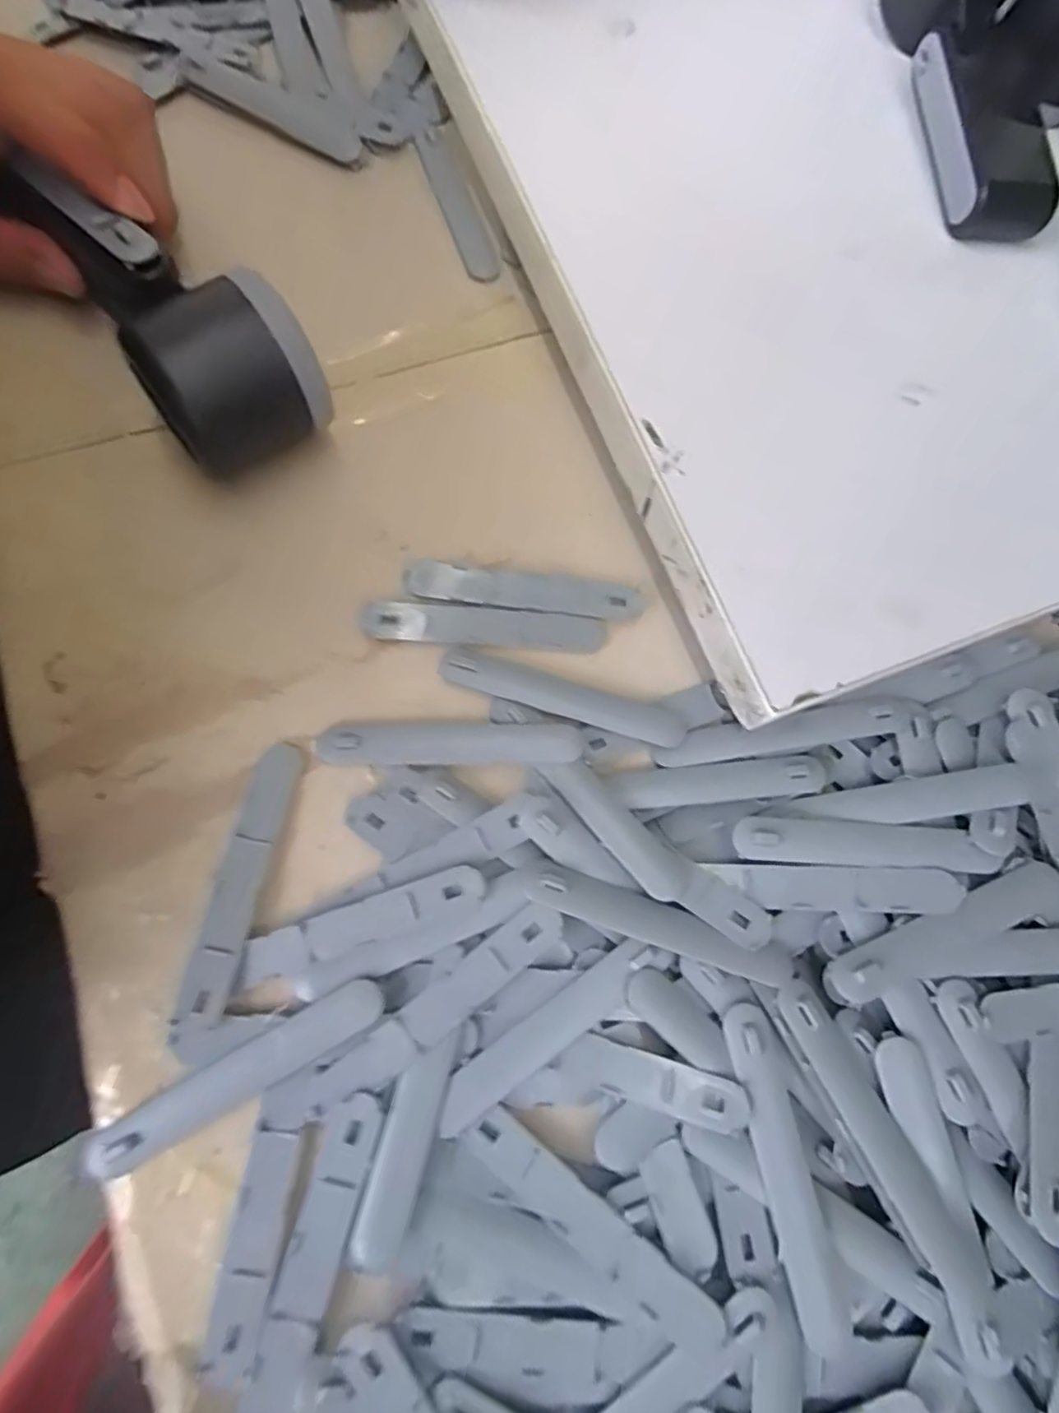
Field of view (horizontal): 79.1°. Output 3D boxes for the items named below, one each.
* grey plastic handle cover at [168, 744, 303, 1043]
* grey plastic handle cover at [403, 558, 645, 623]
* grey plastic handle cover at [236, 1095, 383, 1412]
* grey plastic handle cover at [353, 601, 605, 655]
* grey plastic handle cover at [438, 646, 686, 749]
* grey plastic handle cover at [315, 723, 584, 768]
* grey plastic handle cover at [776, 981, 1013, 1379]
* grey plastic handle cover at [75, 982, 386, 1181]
[{"bbox_3d":[-0.097,0.058,0.214,0.015,0.006,0.094,13,72,-5],"label":"grey plastic handle cover"},{"bbox_3d":[-0.002,-0.046,0.258,0.094,0.005,0.016,8,73,-6],"label":"grey plastic handle cover"},{"bbox_3d":[-0.064,0.163,0.187,0.016,0.004,0.091,17,72,-4],"label":"grey plastic handle cover"},{"bbox_3d":[-0.017,-0.031,0.252,0.092,0.012,0.016,4,73,-7],"label":"grey plastic handle cover"},{"bbox_3d":[0.012,-0.004,0.243,0.094,0.007,0.014,18,72,-3],"label":"grey plastic handle cover"},{"bbox_3d":[-0.029,0.013,0.234,0.093,0.008,0.016,2,74,-8],"label":"grey plastic handle cover"},{"bbox_3d":[0.111,0.139,0.197,0.017,0.008,0.107,-24,79,-14],"label":"grey plastic handle cover"},{"bbox_3d":[-0.090,0.115,0.200,0.095,0.008,0.016,-26,79,-15],"label":"grey plastic handle cover"}]

